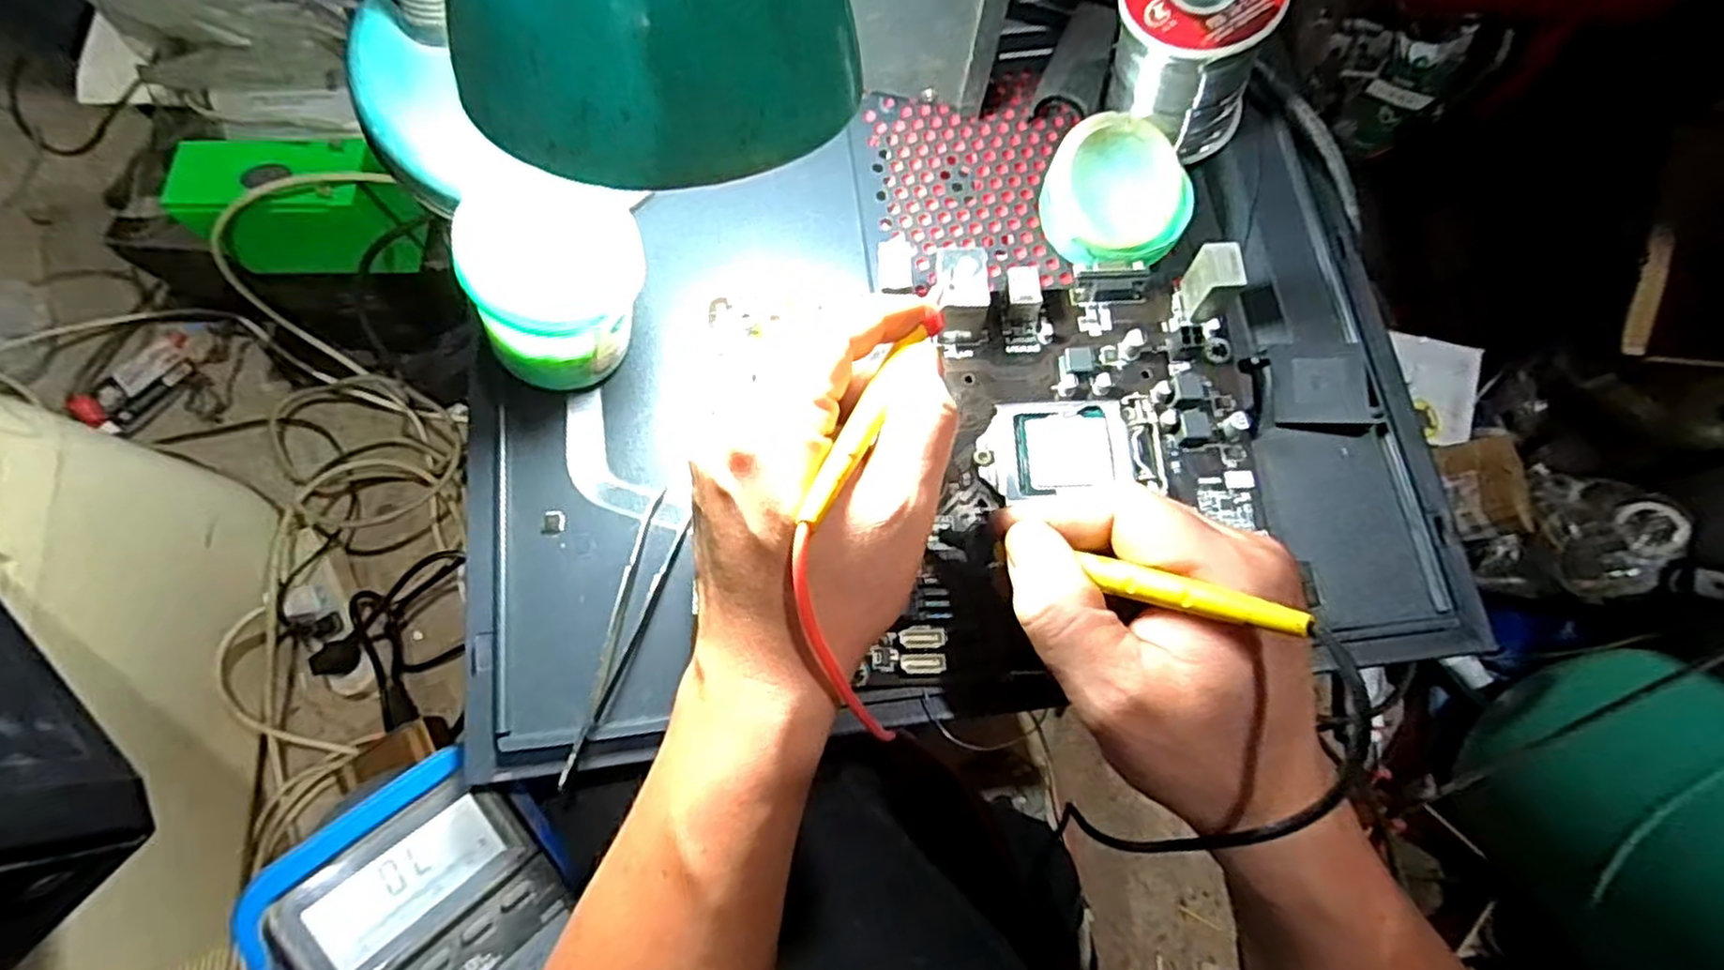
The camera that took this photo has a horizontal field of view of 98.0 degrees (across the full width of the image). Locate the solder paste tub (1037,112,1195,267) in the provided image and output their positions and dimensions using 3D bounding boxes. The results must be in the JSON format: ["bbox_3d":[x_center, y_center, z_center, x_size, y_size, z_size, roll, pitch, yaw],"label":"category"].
[{"bbox_3d":[0.112,-0.127,0.328,0.062,0.028,0.061,0,74,1],"label":"solder paste tub"}]

